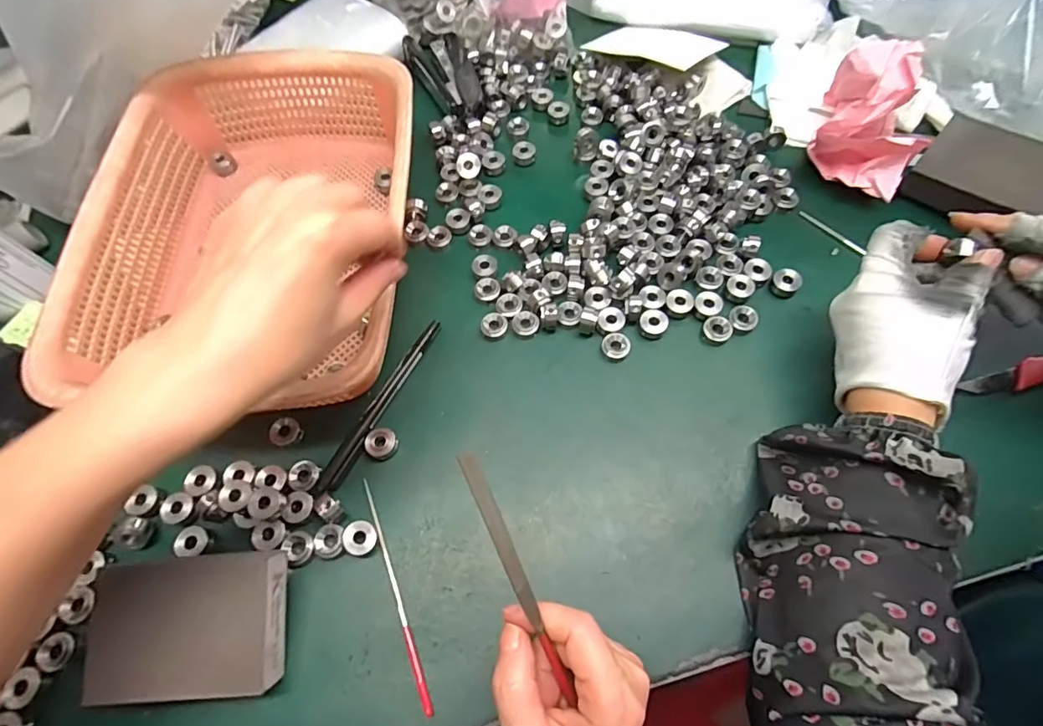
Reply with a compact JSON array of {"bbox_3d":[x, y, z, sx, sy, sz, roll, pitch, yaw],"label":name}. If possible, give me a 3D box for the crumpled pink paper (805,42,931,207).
[{"bbox_3d":[0.269,-0.187,0.386,0.069,0.053,0.093,20,68,13],"label":"crumpled pink paper"}]

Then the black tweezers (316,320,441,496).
[{"bbox_3d":[-0.096,0.027,0.351,0.012,0.010,0.137,24,69,14],"label":"black tweezers"}]

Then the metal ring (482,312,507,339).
[{"bbox_3d":[-0.020,-0.027,0.371,0.019,0.009,0.015,8,66,8],"label":"metal ring"}]

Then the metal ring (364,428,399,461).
[{"bbox_3d":[-0.093,0.053,0.336,0.019,0.007,0.020,24,69,14],"label":"metal ring"}]

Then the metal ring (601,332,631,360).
[{"bbox_3d":[0.067,-0.012,0.359,0.020,0.011,0.016,21,69,13],"label":"metal ring"}]

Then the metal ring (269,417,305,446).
[{"bbox_3d":[-0.160,0.047,0.344,0.017,0.010,0.019,26,70,15],"label":"metal ring"}]

